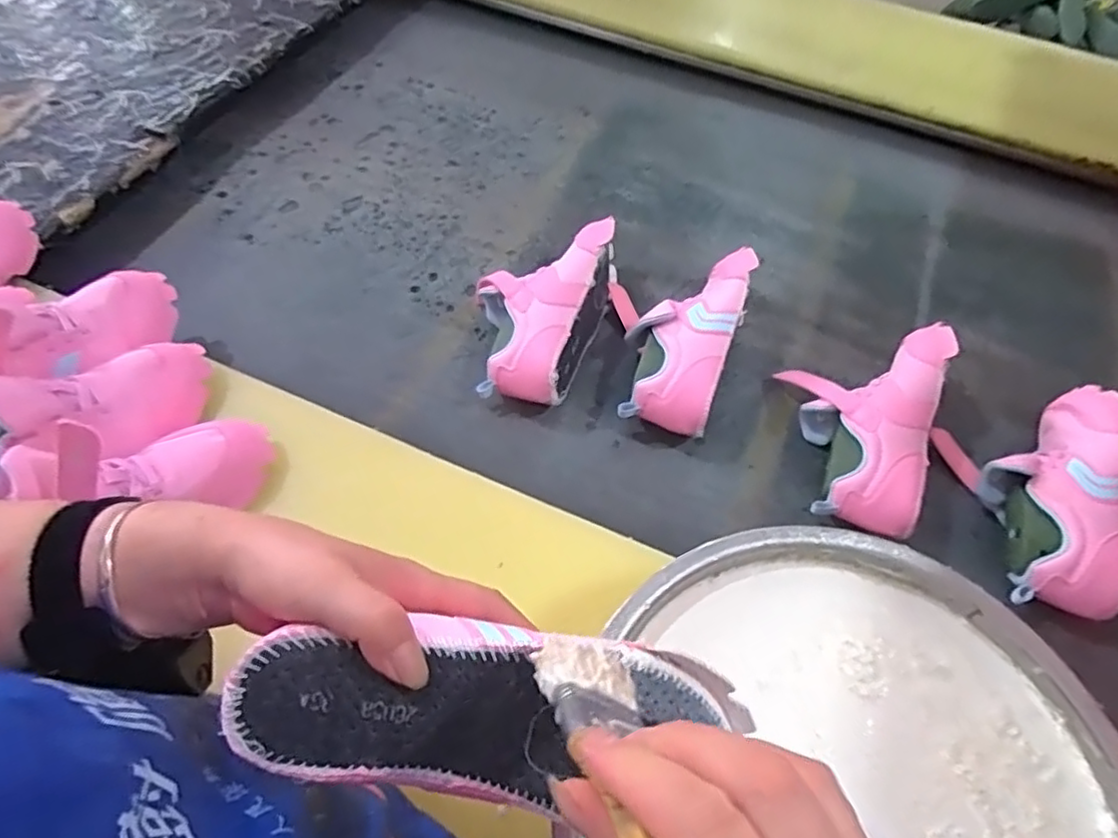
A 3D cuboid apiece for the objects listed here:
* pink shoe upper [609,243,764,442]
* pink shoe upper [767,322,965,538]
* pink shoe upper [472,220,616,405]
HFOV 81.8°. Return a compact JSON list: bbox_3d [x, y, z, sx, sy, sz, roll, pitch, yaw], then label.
[{"bbox_3d":[0.117,-0.092,0.661,0.140,0.080,0.226,18,61,6],"label":"pink shoe upper"},{"bbox_3d":[0.304,0.005,0.614,0.145,0.079,0.216,0,59,-3],"label":"pink shoe upper"},{"bbox_3d":[-0.030,-0.124,0.675,0.133,0.078,0.223,18,60,7],"label":"pink shoe upper"}]

